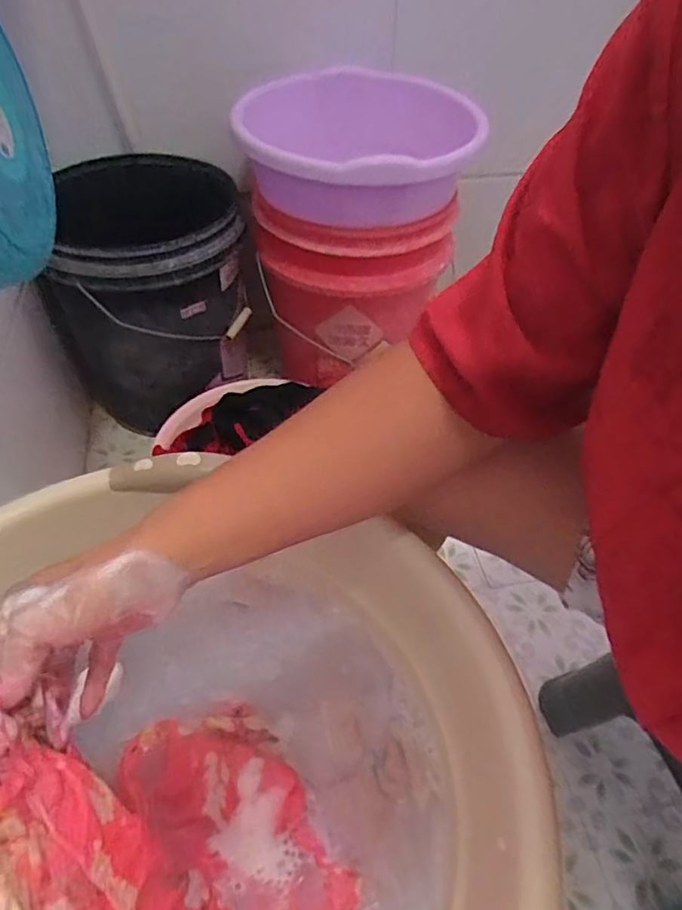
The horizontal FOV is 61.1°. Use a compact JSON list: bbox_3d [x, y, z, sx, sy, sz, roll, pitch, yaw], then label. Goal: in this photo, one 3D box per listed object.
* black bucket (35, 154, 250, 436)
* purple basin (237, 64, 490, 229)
[{"bbox_3d":[-0.305,-0.281,0.977,0.284,0.319,0.343,-11,50,-11],"label":"black bucket"},{"bbox_3d":[0.040,-0.448,0.835,0.363,0.121,0.339,-12,51,-12],"label":"purple basin"}]

